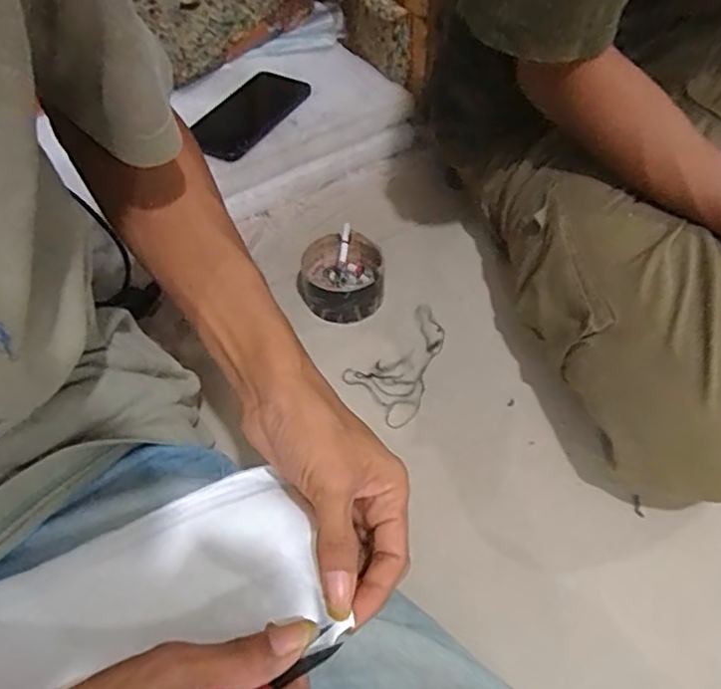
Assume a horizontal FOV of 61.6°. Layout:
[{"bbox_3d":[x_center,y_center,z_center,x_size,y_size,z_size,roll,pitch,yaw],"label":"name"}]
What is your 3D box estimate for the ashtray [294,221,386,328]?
[{"bbox_3d":[-0.020,-0.065,0.594,0.082,0.040,0.088,-8,53,-5],"label":"ashtray"}]

